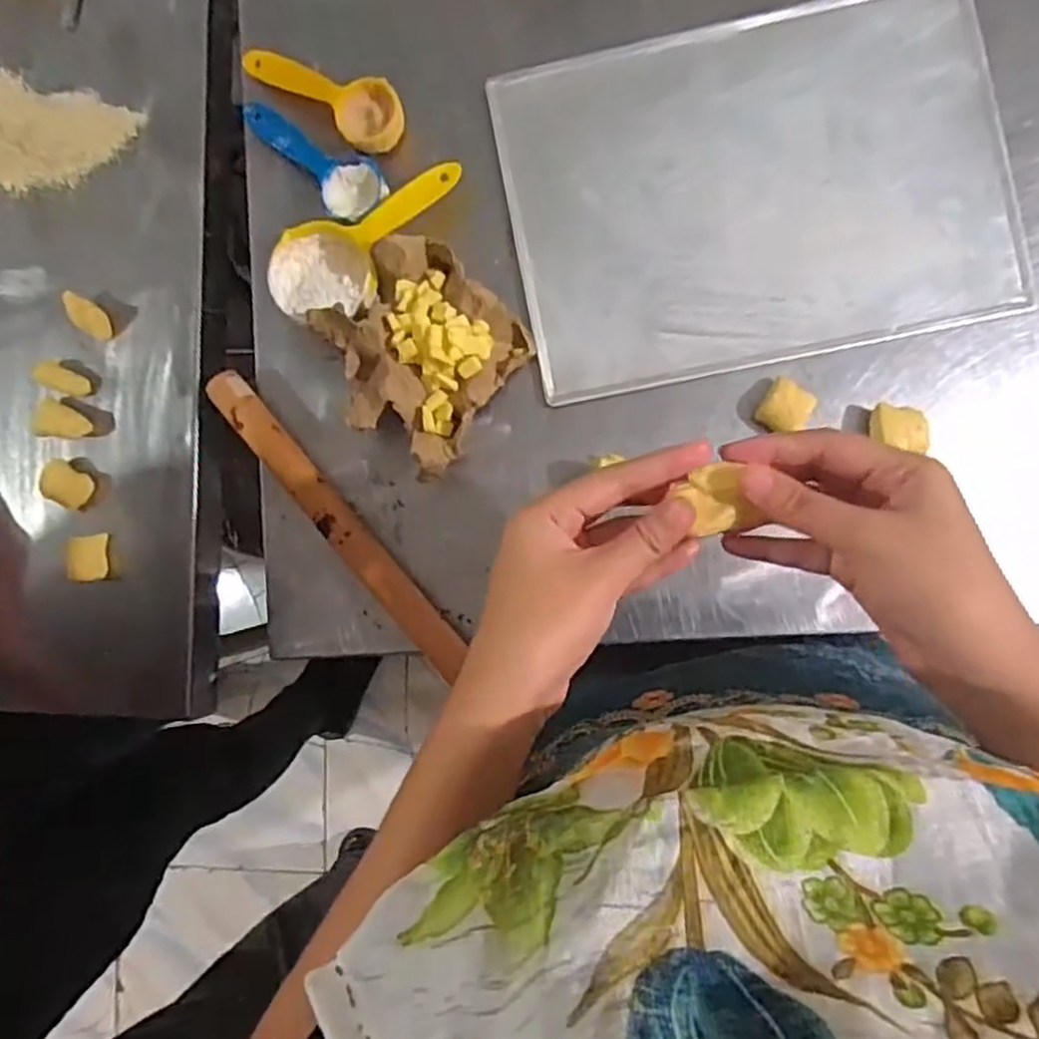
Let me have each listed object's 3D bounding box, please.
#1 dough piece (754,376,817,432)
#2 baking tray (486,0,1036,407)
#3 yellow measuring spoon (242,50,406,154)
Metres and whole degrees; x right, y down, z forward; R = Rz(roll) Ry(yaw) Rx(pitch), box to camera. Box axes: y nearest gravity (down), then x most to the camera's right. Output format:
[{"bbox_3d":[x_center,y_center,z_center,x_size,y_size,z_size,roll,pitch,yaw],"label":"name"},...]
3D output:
[{"bbox_3d":[0.193,-0.081,0.538,0.034,0.013,0.037,28,92,5],"label":"dough piece"},{"bbox_3d":[0.173,-0.239,0.549,0.352,0.020,0.243,-11,91,6],"label":"baking tray"},{"bbox_3d":[-0.147,-0.330,0.571,0.140,0.034,0.048,38,93,5],"label":"yellow measuring spoon"}]

